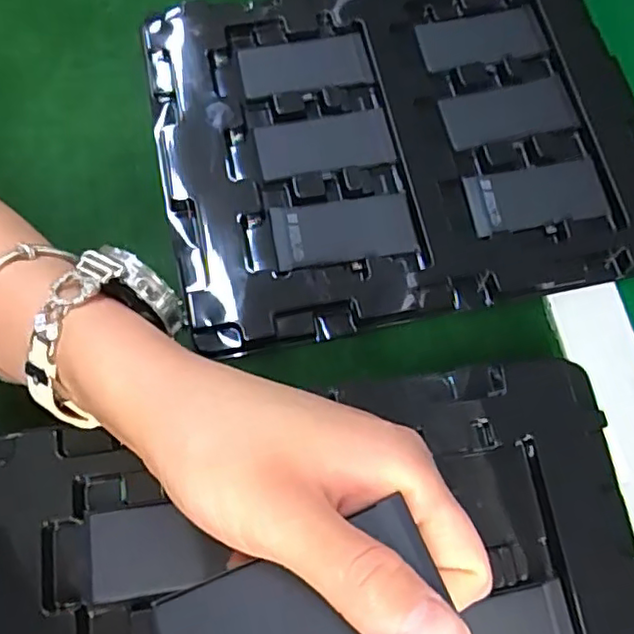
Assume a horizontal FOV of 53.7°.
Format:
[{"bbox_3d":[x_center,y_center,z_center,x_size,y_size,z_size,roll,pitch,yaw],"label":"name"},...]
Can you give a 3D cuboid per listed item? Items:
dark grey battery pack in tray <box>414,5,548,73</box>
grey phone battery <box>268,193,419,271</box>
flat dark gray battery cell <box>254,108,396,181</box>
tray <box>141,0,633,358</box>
[{"bbox_3d":[0.101,-0.170,0.380,0.078,0.004,0.038,-13,73,-4],"label":"dark grey battery pack in tray"},{"bbox_3d":[0.014,-0.047,0.341,0.076,0.004,0.036,-9,72,-3],"label":"grey phone battery"},{"bbox_3d":[0.005,-0.098,0.357,0.075,0.005,0.037,-11,72,-4],"label":"flat dark gray battery cell"},{"bbox_3d":[0.049,-0.106,0.355,0.271,0.016,0.215,-12,72,-4],"label":"tray"}]

